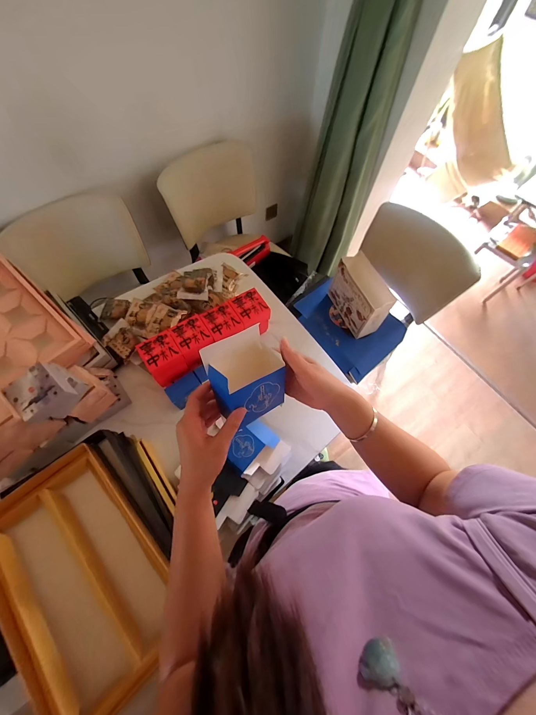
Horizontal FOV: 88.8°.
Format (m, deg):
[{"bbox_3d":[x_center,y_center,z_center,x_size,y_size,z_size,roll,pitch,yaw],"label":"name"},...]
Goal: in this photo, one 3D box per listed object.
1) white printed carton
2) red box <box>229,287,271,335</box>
[{"bbox_3d":[0.372,-0.250,1.138,0.116,0.229,0.274,-24,70,-13],"label":"white printed carton"},{"bbox_3d":[-0.047,-0.123,0.770,0.085,0.078,0.102,-27,70,-14],"label":"red box"}]

